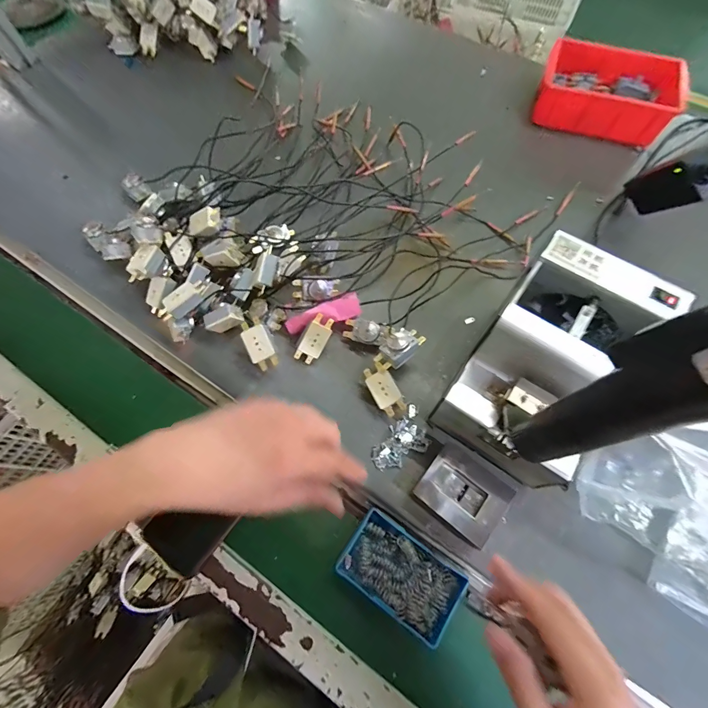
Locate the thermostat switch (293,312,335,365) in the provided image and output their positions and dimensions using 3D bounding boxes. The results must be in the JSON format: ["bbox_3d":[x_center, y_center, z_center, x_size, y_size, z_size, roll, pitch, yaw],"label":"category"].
[{"bbox_3d":[-0.048,-0.019,0.427,0.030,0.022,0.059,26,98,-13],"label":"thermostat switch"}]

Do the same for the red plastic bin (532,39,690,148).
[{"bbox_3d":[0.405,-0.421,0.572,0.196,0.063,0.133,19,69,8],"label":"red plastic bin"}]

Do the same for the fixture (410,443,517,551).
[{"bbox_3d":[0.109,0.142,0.364,0.079,0.032,0.065,36,72,14],"label":"fixture"}]

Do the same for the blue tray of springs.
[{"bbox_3d":[0.047,0.220,0.358,0.115,0.023,0.069,33,72,13],"label":"blue tray of springs"}]

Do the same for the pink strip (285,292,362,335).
[{"bbox_3d":[-0.034,-0.051,0.428,0.097,0.024,0.033,-21,68,-21],"label":"pink strip"}]

